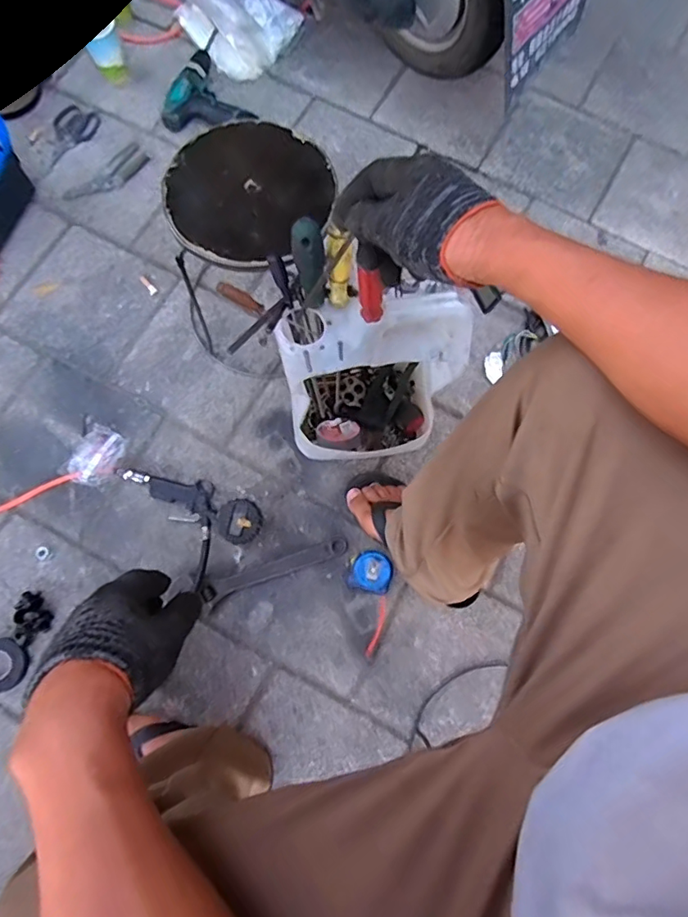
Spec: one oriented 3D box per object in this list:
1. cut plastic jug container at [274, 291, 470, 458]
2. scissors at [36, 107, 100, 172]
[{"bbox_3d":[0.038,-0.105,0.758,0.222,0.337,0.133,-14,76,-5],"label":"cut plastic jug container"},{"bbox_3d":[-0.569,-0.648,1.063,0.083,0.011,0.159,28,76,6],"label":"scissors"}]

